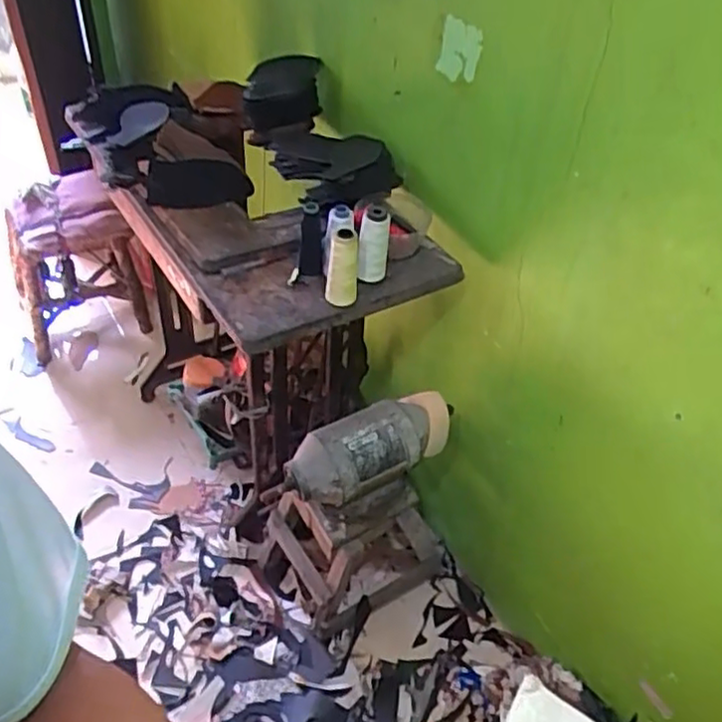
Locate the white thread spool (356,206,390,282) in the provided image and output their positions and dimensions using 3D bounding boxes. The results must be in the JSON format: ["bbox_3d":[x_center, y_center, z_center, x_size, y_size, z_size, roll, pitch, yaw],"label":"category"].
[{"bbox_3d":[0.018,-0.173,1.020,0.043,0.114,0.034,5,42,1],"label":"white thread spool"}]

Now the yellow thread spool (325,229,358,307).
[{"bbox_3d":[-0.027,-0.130,0.984,0.045,0.111,0.041,2,42,-2],"label":"yellow thread spool"}]

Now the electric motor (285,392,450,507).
[{"bbox_3d":[0.020,0.143,1.153,0.290,0.108,0.113,-20,47,-24],"label":"electric motor"}]

